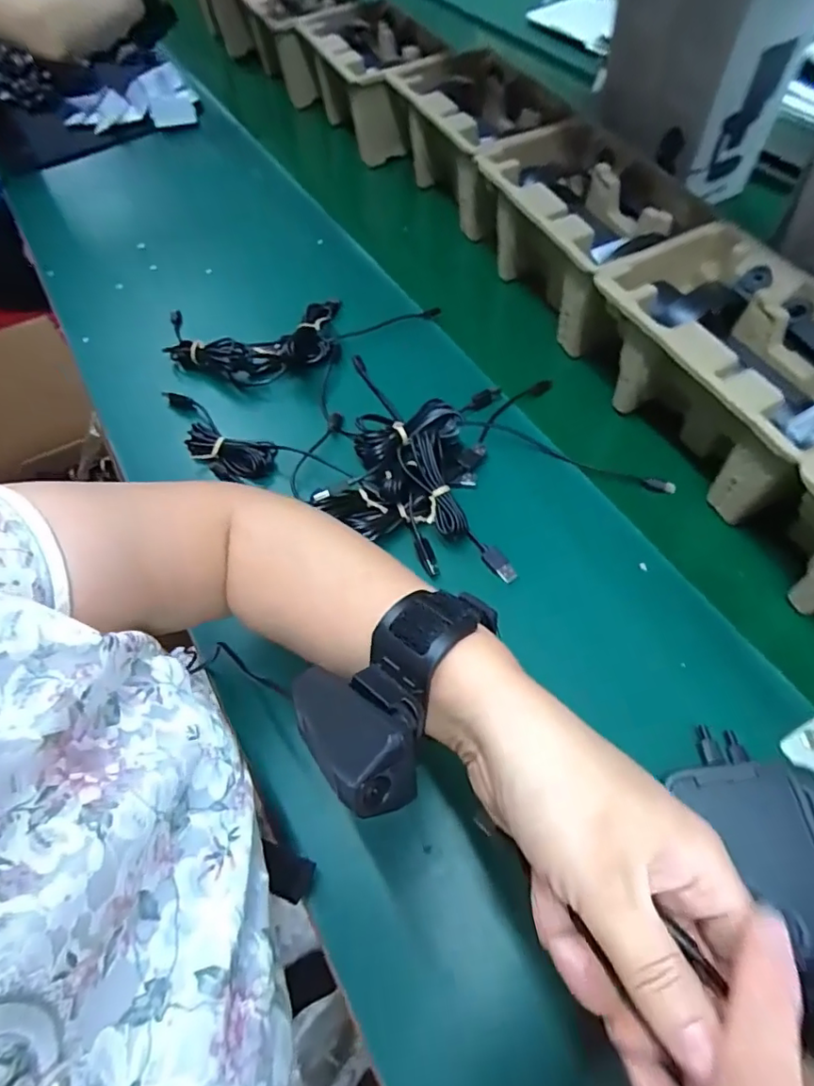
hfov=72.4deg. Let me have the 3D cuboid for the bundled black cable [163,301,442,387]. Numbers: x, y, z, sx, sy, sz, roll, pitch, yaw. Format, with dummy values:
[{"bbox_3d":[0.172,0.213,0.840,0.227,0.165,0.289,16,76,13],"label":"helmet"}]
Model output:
[{"bbox_3d":[-0.104,-0.213,0.578,0.278,0.049,0.092,-16,61,-7],"label":"bundled black cable"}]

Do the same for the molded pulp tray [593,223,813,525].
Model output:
[{"bbox_3d":[0.268,-0.141,0.462,0.143,0.106,0.220,-24,62,-12],"label":"molded pulp tray"}]

